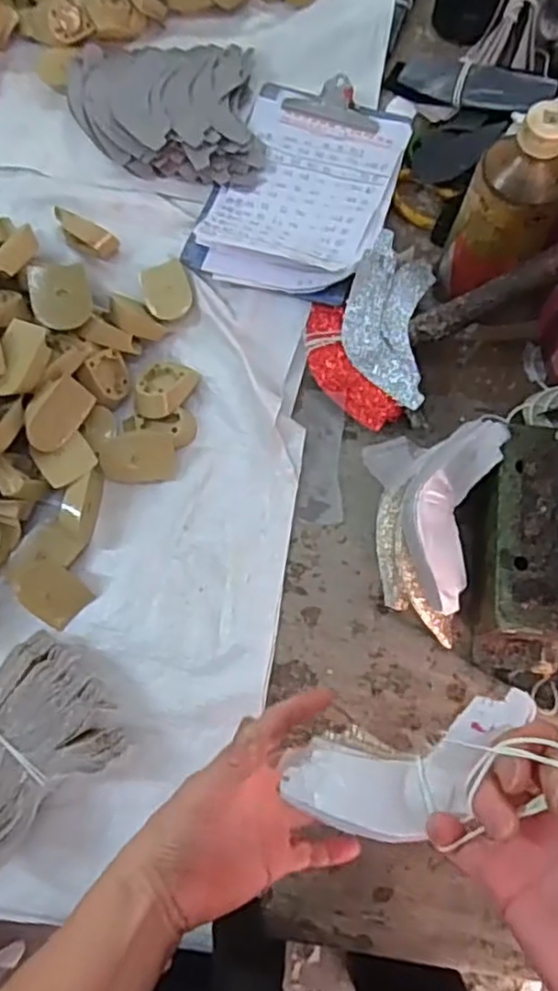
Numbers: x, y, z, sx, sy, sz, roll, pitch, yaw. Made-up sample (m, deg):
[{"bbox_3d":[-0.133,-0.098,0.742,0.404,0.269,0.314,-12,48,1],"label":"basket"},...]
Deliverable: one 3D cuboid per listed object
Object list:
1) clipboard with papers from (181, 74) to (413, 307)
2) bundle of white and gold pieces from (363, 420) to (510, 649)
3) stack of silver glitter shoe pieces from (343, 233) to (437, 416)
[{"bbox_3d":[0.024,-0.280,0.621,0.149,0.033,0.222,18,75,6],"label":"clipboard with papers"},{"bbox_3d":[0.102,0.019,0.522,0.089,0.077,0.152,12,74,3],"label":"bundle of white and gold pieces"},{"bbox_3d":[0.087,-0.140,0.575,0.068,0.044,0.138,10,74,4],"label":"stack of silver glitter shoe pieces"}]

